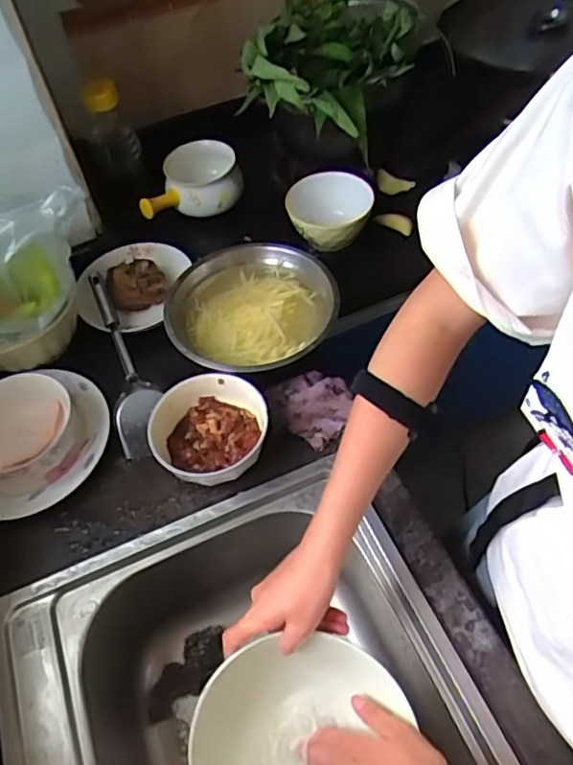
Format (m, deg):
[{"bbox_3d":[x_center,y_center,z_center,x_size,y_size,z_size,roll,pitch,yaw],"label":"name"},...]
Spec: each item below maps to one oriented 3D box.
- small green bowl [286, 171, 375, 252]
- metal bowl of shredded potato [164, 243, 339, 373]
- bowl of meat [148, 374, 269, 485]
[{"bbox_3d":[0.070,-0.270,0.931,0.126,0.069,0.139,6,55,9],"label":"small green bowl"},{"bbox_3d":[-0.049,-0.095,0.808,0.224,0.083,0.222,-2,54,3],"label":"metal bowl of shredded potato"},{"bbox_3d":[-0.091,0.065,0.708,0.136,0.066,0.132,-2,54,3],"label":"bowl of meat"}]

